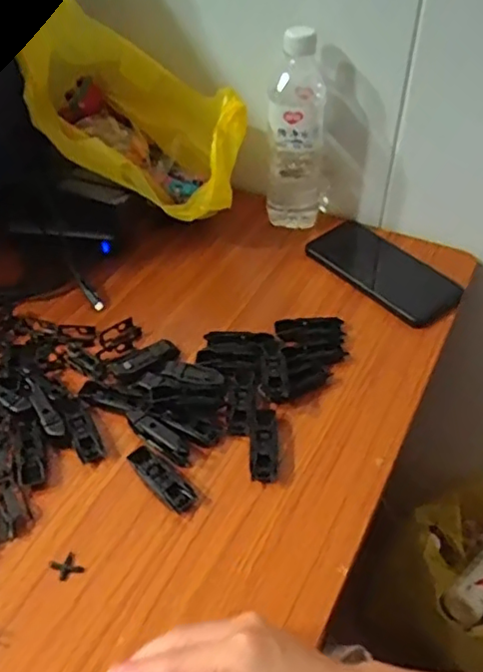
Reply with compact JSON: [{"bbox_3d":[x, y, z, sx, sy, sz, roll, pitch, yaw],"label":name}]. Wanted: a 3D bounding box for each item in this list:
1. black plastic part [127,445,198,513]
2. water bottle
[{"bbox_3d":[-0.062,0.112,0.478,0.020,0.015,0.063,-35,53,-30],"label":"black plastic part"},{"bbox_3d":[0.061,-0.222,0.678,0.060,0.212,0.064,3,44,5],"label":"water bottle"}]

